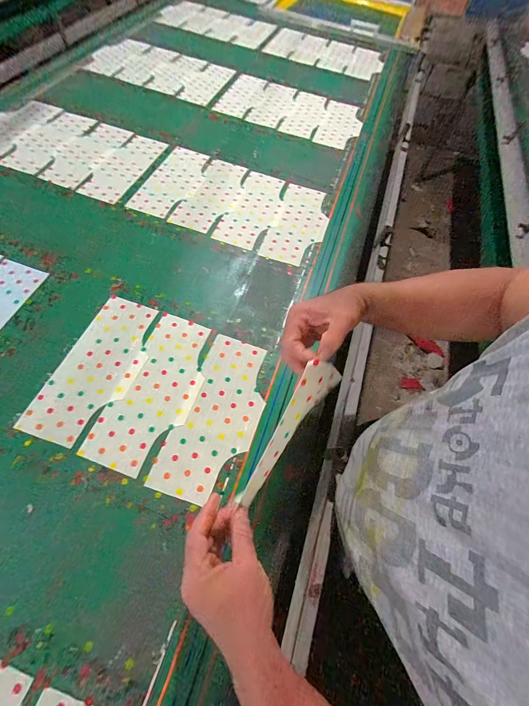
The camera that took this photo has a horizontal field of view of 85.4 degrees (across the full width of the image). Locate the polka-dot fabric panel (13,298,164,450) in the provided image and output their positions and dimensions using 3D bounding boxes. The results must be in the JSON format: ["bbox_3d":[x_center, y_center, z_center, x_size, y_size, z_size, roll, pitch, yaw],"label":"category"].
[{"bbox_3d":[-0.296,0.021,0.520,0.133,0.005,0.280,19,64,5],"label":"polka-dot fabric panel"}]

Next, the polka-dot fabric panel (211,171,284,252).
[{"bbox_3d":[-0.022,-0.374,0.739,0.129,0.006,0.281,18,63,4],"label":"polka-dot fabric panel"}]

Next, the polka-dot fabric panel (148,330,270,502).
[{"bbox_3d":[-0.076,0.103,0.499,0.130,0.004,0.282,19,64,4],"label":"polka-dot fabric panel"}]

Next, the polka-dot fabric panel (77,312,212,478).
[{"bbox_3d":[-0.186,0.060,0.508,0.131,0.006,0.283,19,63,4],"label":"polka-dot fabric panel"}]

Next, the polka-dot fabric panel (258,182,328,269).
[{"bbox_3d":[0.090,-0.330,0.728,0.132,0.009,0.281,18,63,3],"label":"polka-dot fabric panel"}]

